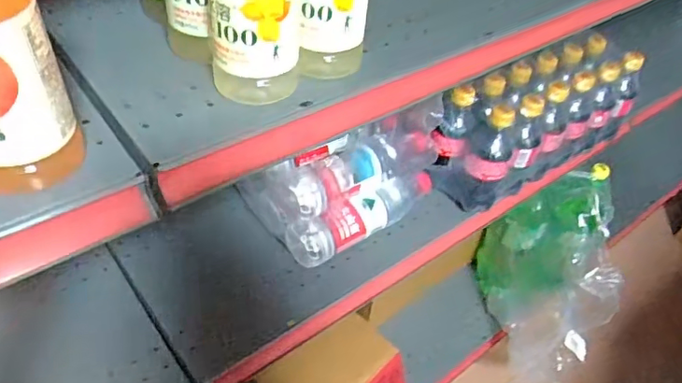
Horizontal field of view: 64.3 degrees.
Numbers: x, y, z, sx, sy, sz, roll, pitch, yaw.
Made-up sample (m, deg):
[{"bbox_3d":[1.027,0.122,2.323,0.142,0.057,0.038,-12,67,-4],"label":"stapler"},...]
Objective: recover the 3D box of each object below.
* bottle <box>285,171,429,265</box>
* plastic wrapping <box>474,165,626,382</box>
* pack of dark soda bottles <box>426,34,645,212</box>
[{"bbox_3d":[0.035,0.020,0.724,0.232,0.061,0.060,-28,55,-30],"label":"bottle"},{"bbox_3d":[0.385,0.166,1.051,0.173,0.386,0.254,8,45,0],"label":"plastic wrapping"},{"bbox_3d":[0.302,-0.110,0.839,0.377,0.152,0.111,-25,53,-28],"label":"pack of dark soda bottles"}]

